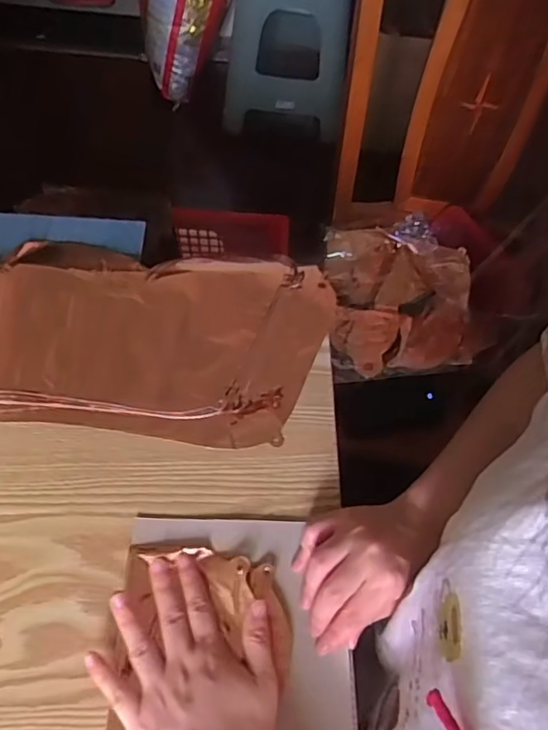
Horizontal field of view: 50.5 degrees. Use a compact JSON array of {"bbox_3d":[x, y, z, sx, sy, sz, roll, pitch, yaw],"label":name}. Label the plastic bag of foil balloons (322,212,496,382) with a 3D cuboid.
[{"bbox_3d":[0.214,-0.118,0.988,0.266,0.055,0.292,-3,59,-7],"label":"plastic bag of foil balloons"}]

